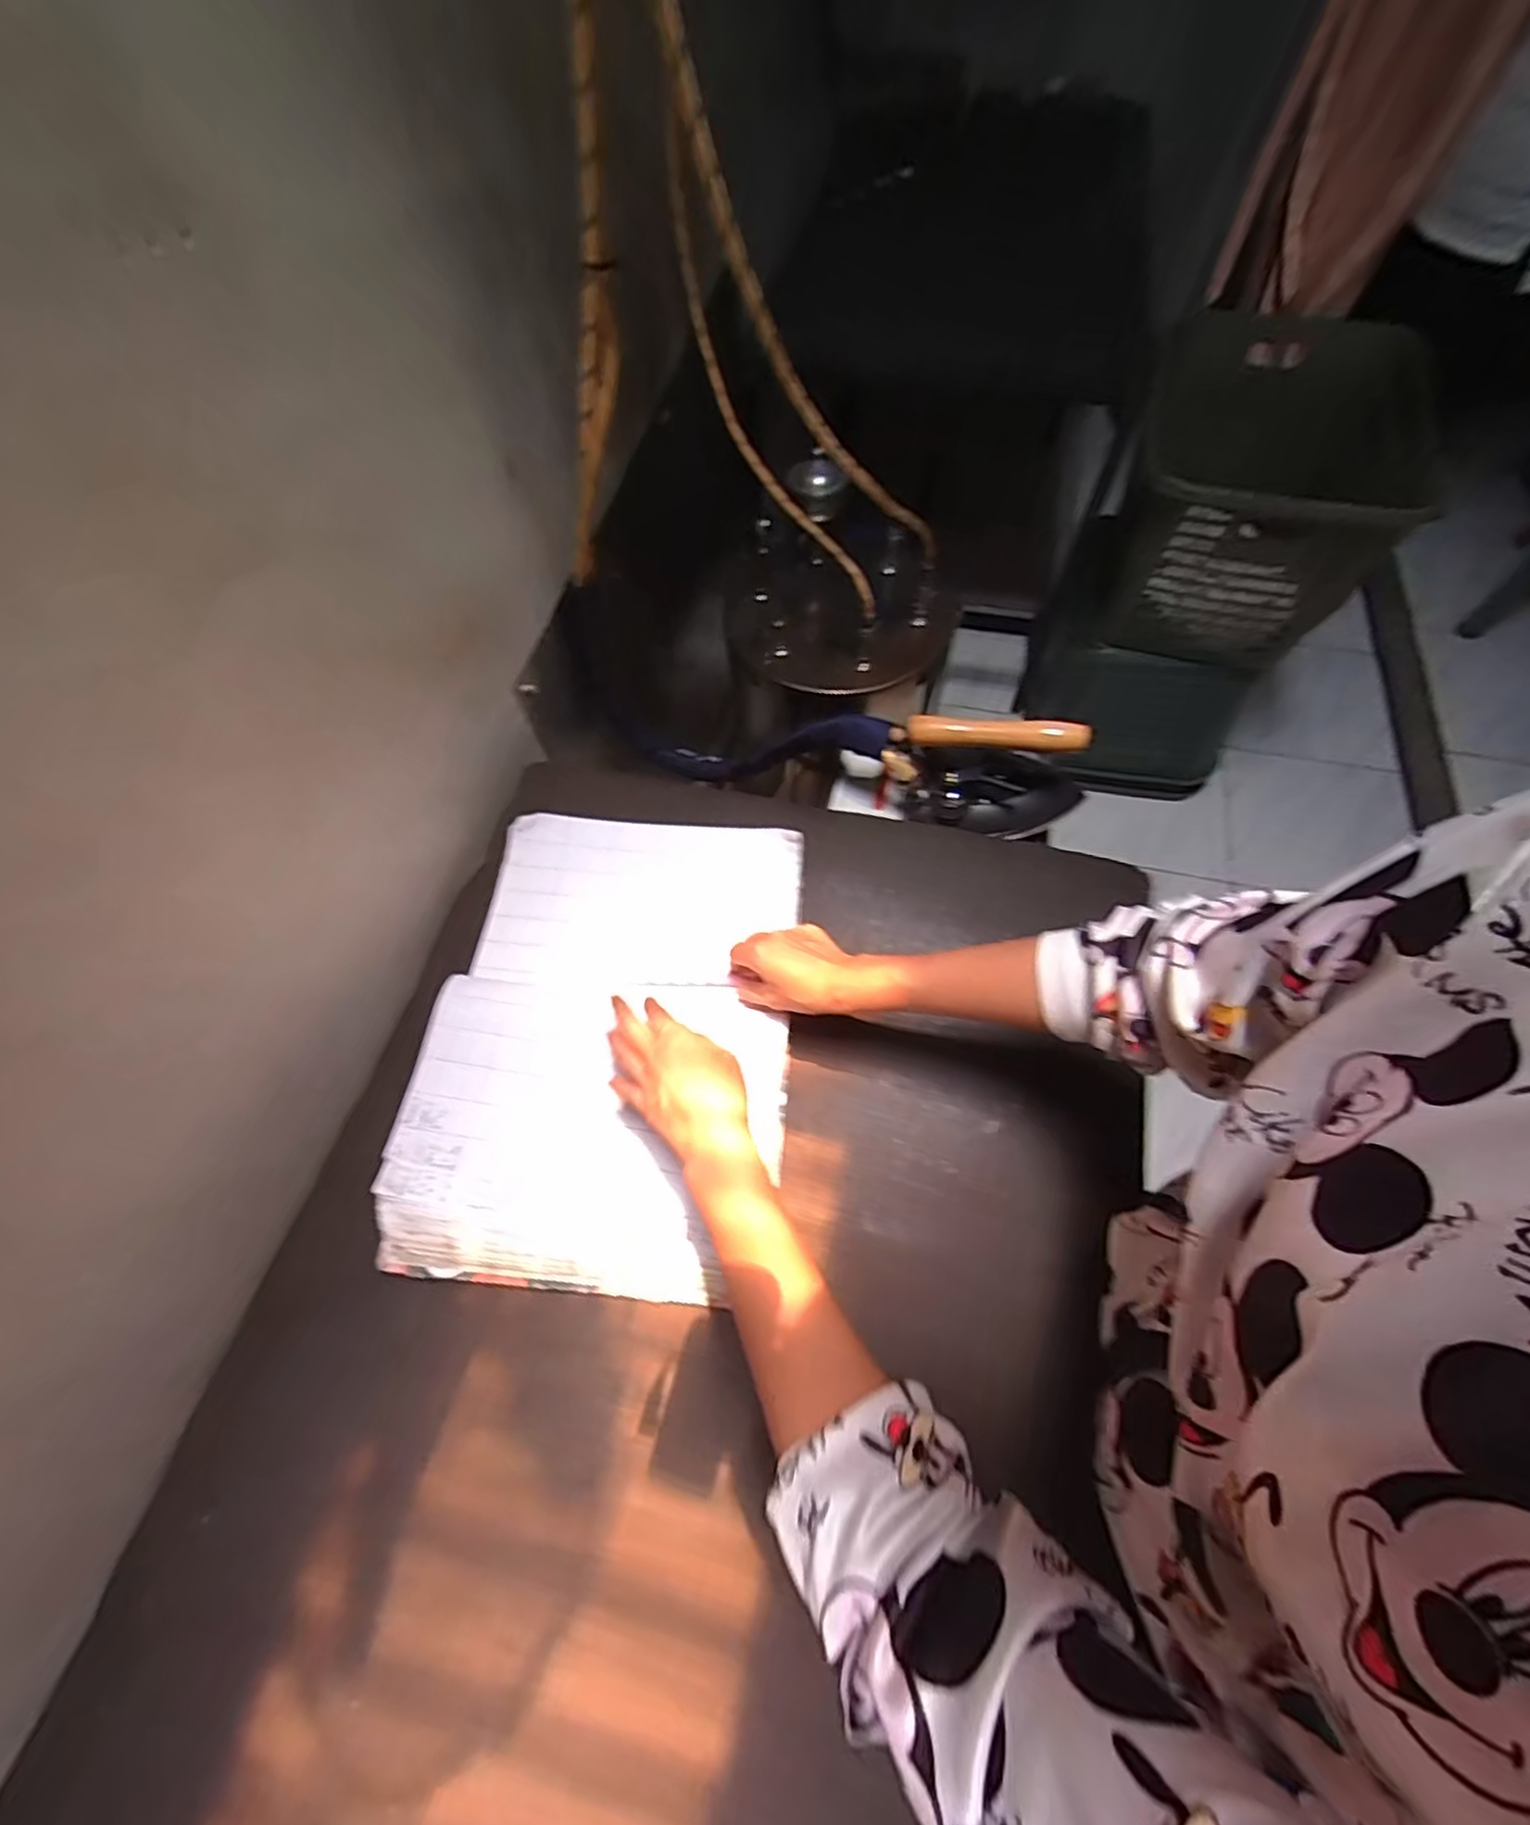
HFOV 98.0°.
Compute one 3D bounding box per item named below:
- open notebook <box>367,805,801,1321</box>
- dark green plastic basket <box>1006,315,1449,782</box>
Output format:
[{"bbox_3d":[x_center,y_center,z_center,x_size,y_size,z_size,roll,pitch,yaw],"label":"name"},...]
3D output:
[{"bbox_3d":[-0.131,0.094,0.601,0.315,0.034,0.421,5,64,2],"label":"open notebook"},{"bbox_3d":[0.804,-0.653,1.286,0.412,0.718,0.506,10,63,5],"label":"dark green plastic basket"}]

